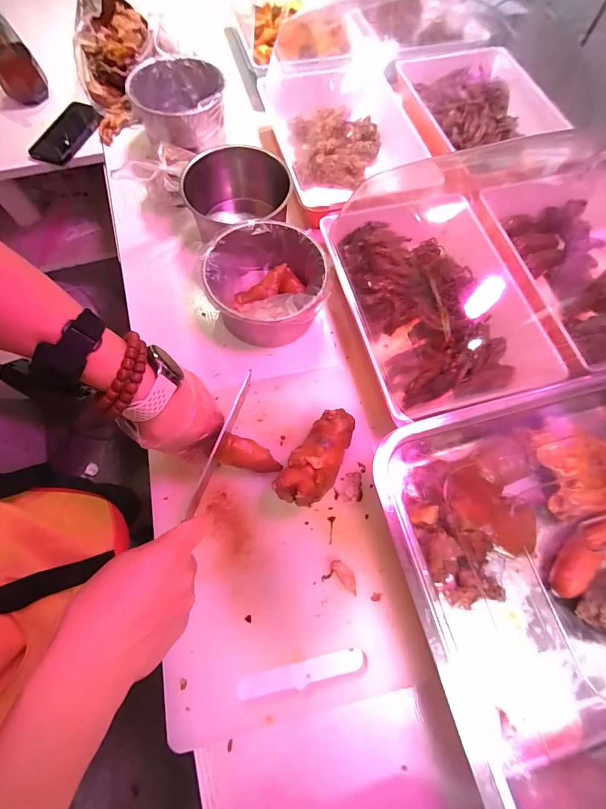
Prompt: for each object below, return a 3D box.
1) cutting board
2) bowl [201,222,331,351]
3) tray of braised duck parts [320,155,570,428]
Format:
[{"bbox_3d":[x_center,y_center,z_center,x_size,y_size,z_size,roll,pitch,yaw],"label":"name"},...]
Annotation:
[{"bbox_3d":[-0.033,0.151,0.451,0.290,0.026,0.402,-11,69,-5],"label":"cutting board"},{"bbox_3d":[-0.053,-0.177,0.539,0.163,0.089,0.166,0,68,0],"label":"bowl"},{"bbox_3d":[0.205,-0.189,0.548,0.278,0.075,0.389,-14,69,-6],"label":"tray of braised duck parts"}]

